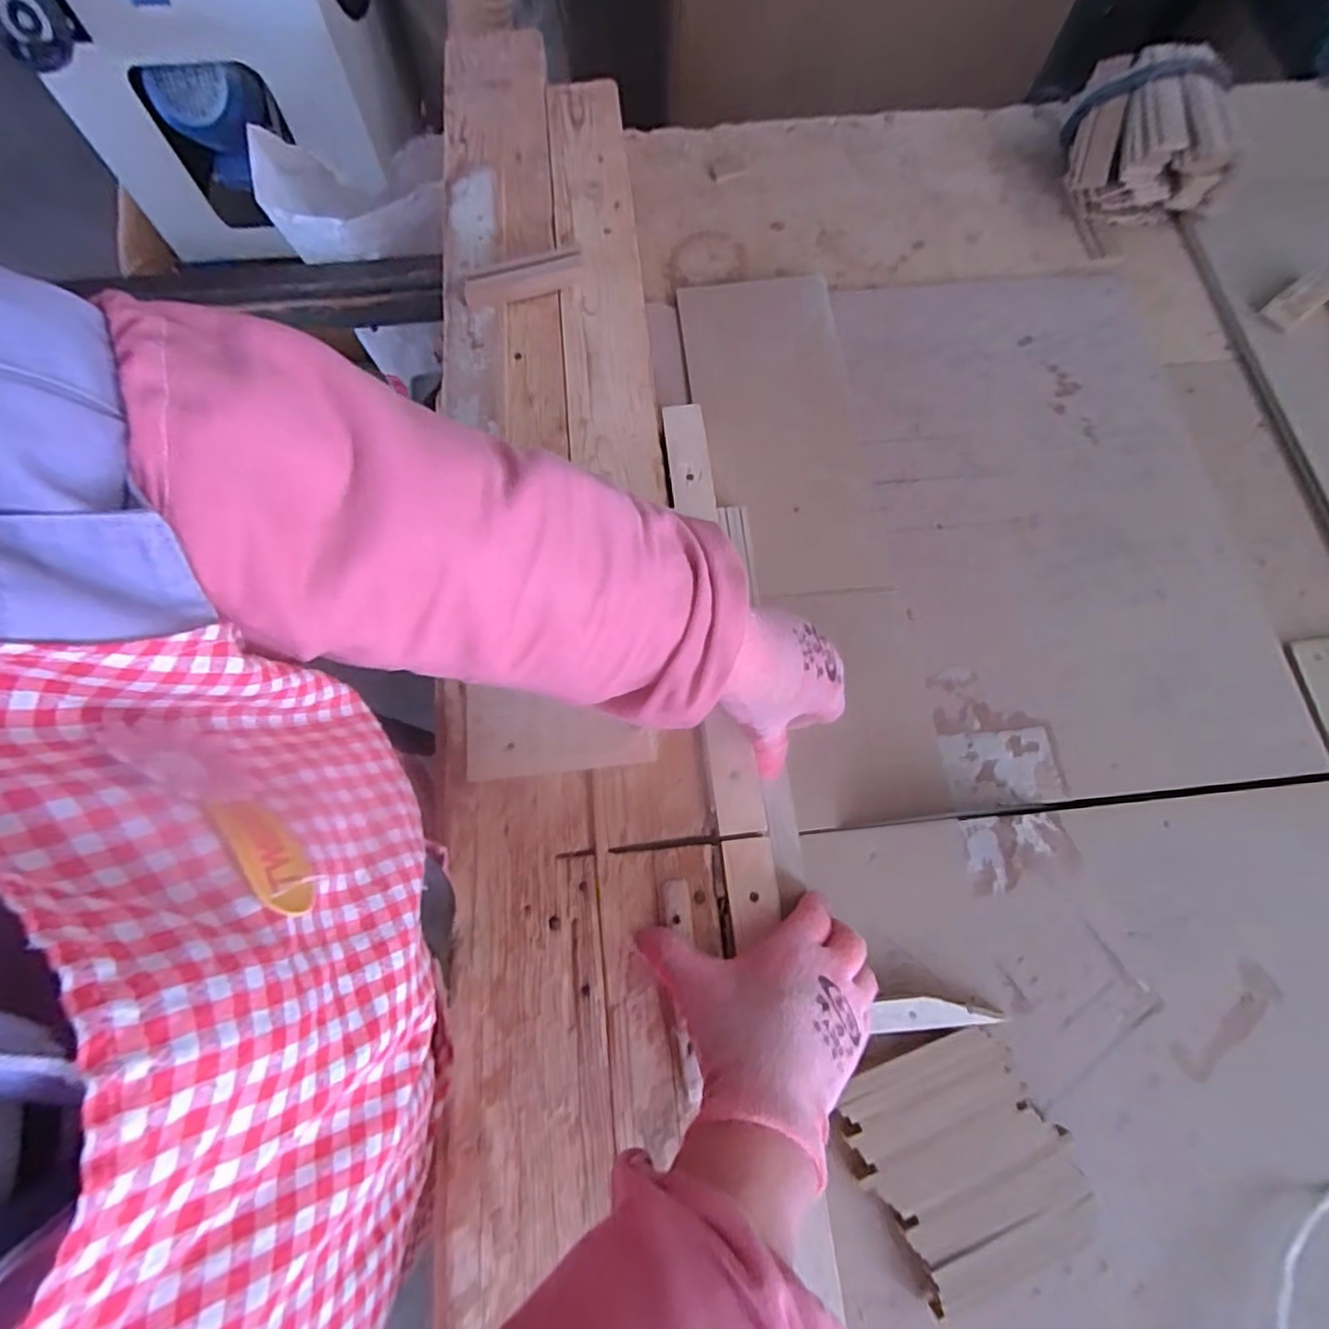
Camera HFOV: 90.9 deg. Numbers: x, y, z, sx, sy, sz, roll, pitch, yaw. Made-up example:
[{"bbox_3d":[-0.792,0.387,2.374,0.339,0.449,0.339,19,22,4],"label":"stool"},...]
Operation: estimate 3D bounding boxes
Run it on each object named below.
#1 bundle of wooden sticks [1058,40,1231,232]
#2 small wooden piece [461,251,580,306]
[{"bbox_3d":[0.465,-0.506,0.632,0.123,0.092,0.136,8,71,1],"label":"bundle of wooden sticks"},{"bbox_3d":[-0.122,-0.335,0.568,0.105,0.014,0.030,-19,73,-8],"label":"small wooden piece"}]

